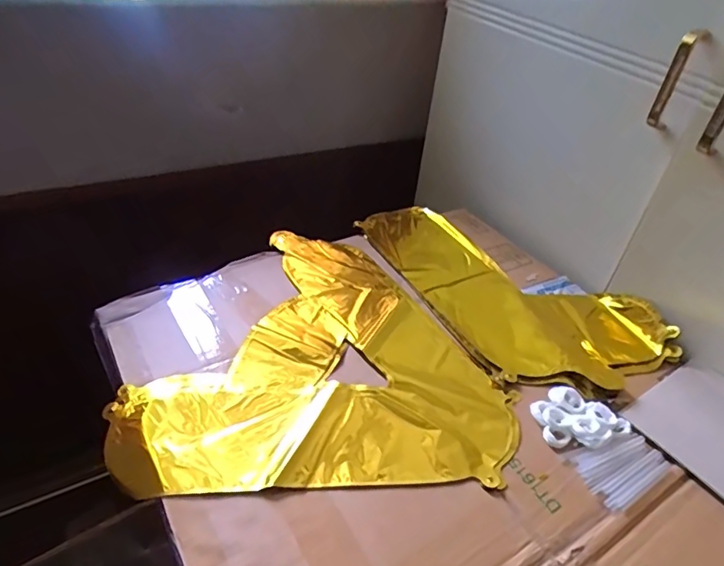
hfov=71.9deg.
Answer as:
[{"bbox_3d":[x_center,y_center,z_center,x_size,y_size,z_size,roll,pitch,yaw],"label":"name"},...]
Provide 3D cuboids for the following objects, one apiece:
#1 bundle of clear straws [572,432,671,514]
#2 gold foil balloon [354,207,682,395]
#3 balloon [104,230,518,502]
[{"bbox_3d":[0.240,0.167,0.457,0.087,0.008,0.054,-15,44,-26],"label":"bundle of clear straws"},{"bbox_3d":[0.185,-0.008,0.668,0.233,0.032,0.388,-15,44,-26],"label":"gold foil balloon"},{"bbox_3d":[-0.014,0.090,0.532,0.338,0.030,0.366,18,40,15],"label":"balloon"}]

